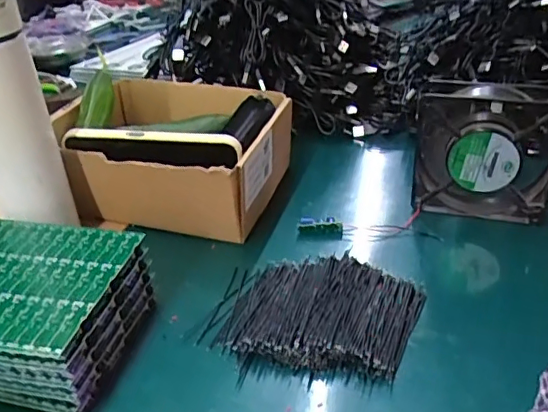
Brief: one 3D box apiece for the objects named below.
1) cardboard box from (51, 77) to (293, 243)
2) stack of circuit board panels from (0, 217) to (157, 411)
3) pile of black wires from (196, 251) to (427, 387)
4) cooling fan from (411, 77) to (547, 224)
[{"bbox_3d":[-0.104,-0.056,0.582,0.217,0.088,0.176,6,32,16],"label":"cardboard box"},{"bbox_3d":[-0.182,0.075,0.403,0.149,0.065,0.123,2,31,9],"label":"stack of circuit board panels"},{"bbox_3d":[0.030,0.078,0.424,0.153,0.022,0.109,5,31,13],"label":"pile of black wires"},{"bbox_3d":[0.193,-0.049,0.516,0.118,0.129,0.041,8,32,18],"label":"cooling fan"}]

